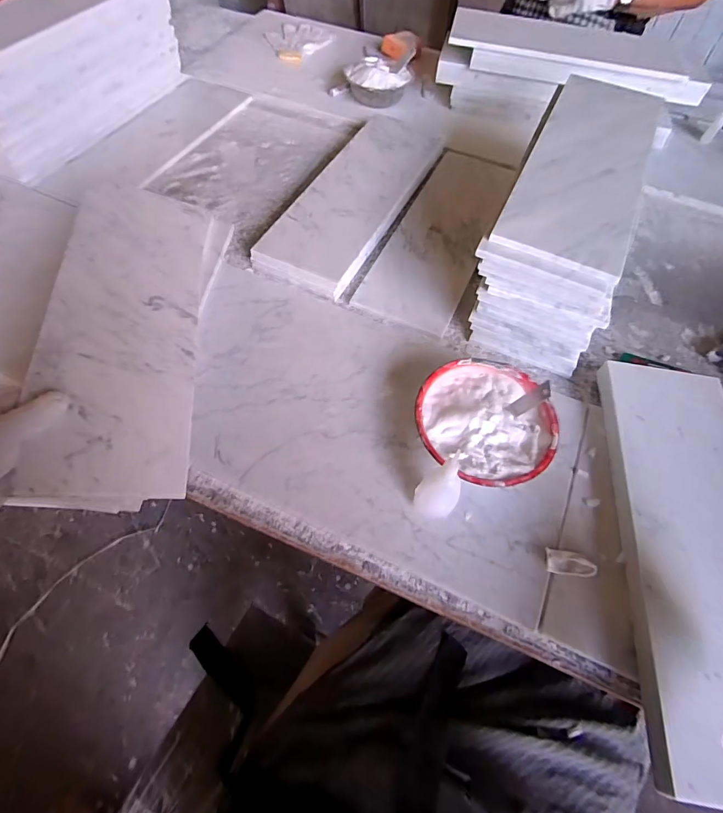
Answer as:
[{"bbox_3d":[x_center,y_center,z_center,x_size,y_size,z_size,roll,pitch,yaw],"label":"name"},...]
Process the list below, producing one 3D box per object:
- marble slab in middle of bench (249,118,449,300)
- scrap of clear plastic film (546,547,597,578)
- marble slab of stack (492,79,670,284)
[{"bbox_3d":[-0.009,-0.375,0.735,0.164,0.050,0.448,23,61,10],"label":"marble slab in middle of bench"},{"bbox_3d":[0.229,0.172,0.456,0.051,0.007,0.026,8,59,1],"label":"scrap of clear plastic film"},{"bbox_3d":[0.314,-0.340,0.570,0.148,0.016,0.436,24,61,10],"label":"marble slab of stack"}]

